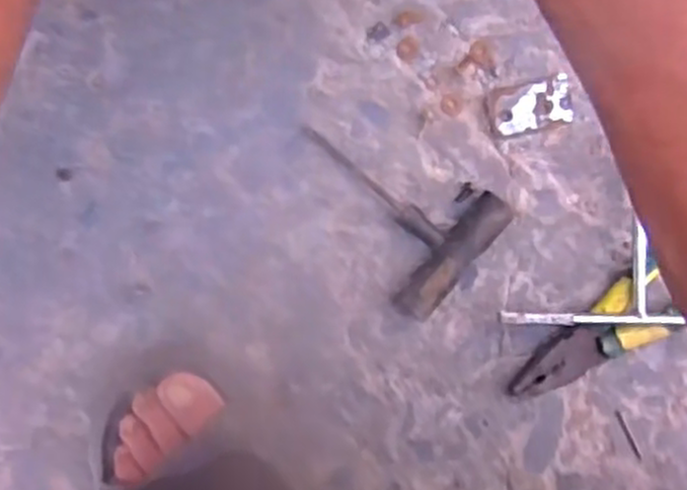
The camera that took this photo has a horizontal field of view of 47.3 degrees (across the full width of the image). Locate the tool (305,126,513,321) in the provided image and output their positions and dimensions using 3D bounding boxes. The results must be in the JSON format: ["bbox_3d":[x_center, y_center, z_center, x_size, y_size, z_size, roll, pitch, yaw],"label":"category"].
[{"bbox_3d":[0.029,-0.024,0.514,0.133,0.022,0.095,37,93,-4],"label":"tool"}]

